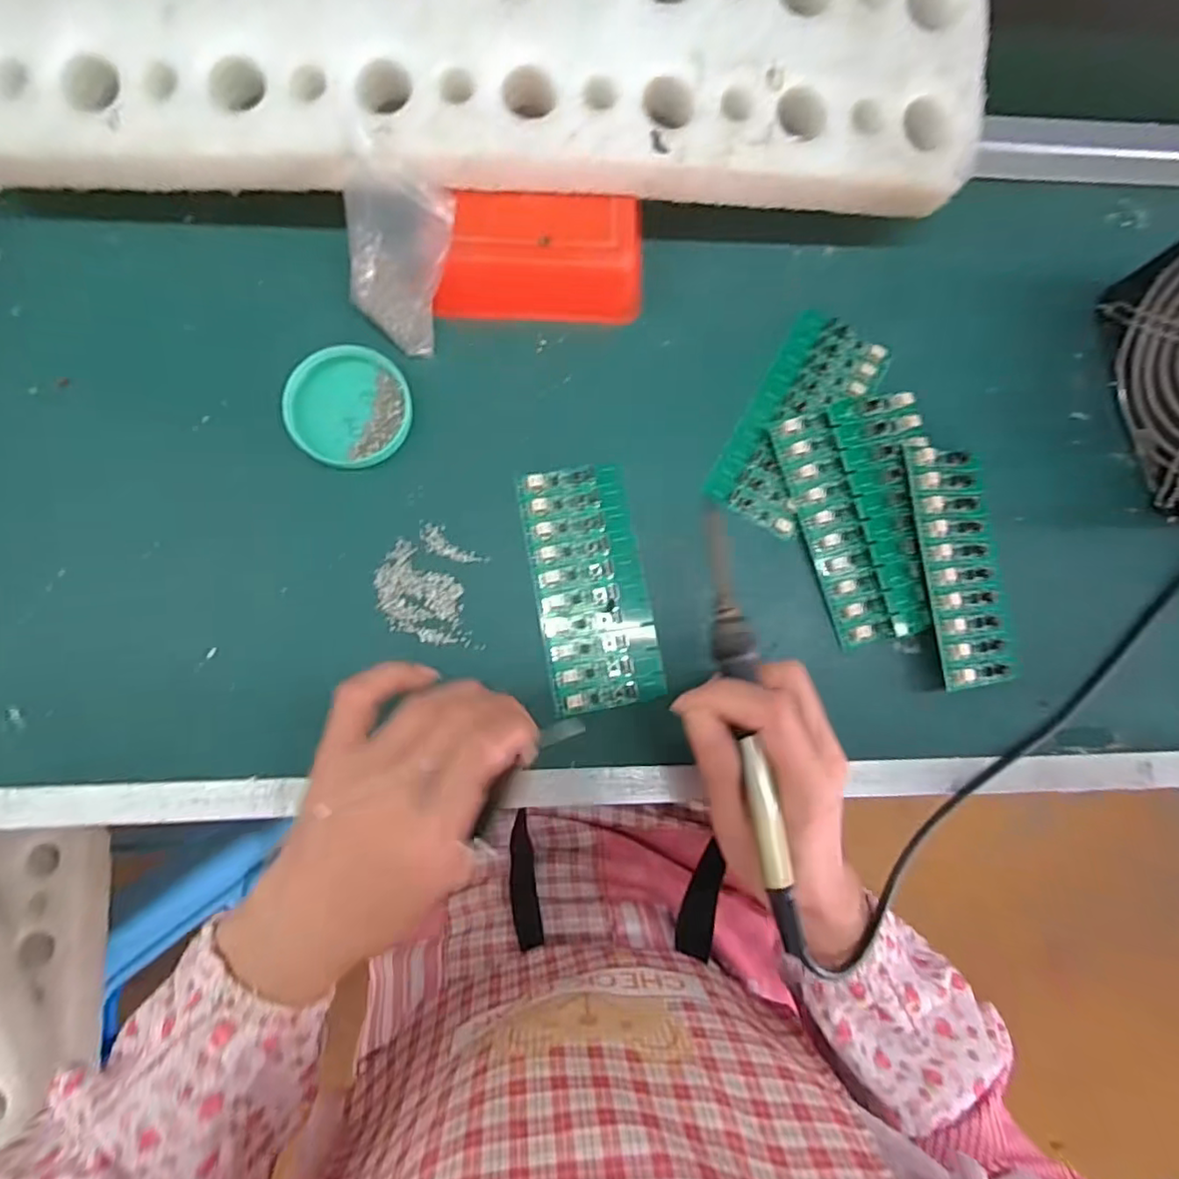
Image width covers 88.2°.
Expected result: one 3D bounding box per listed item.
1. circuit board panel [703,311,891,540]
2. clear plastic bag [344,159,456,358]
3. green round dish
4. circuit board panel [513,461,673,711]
[{"bbox_3d":[0.127,-0.102,0.365,0.060,0.006,0.136,31,83,-1],"label":"circuit board panel"},{"bbox_3d":[-0.102,-0.174,0.316,0.059,0.096,0.010,34,56,-5],"label":"clear plastic bag"},{"bbox_3d":[-0.136,-0.104,0.343,0.064,0.011,0.069,0,85,-4],"label":"green round dish"},{"bbox_3d":[0.001,-0.002,0.346,0.063,0.004,0.137,-10,85,-5],"label":"circuit board panel"}]

